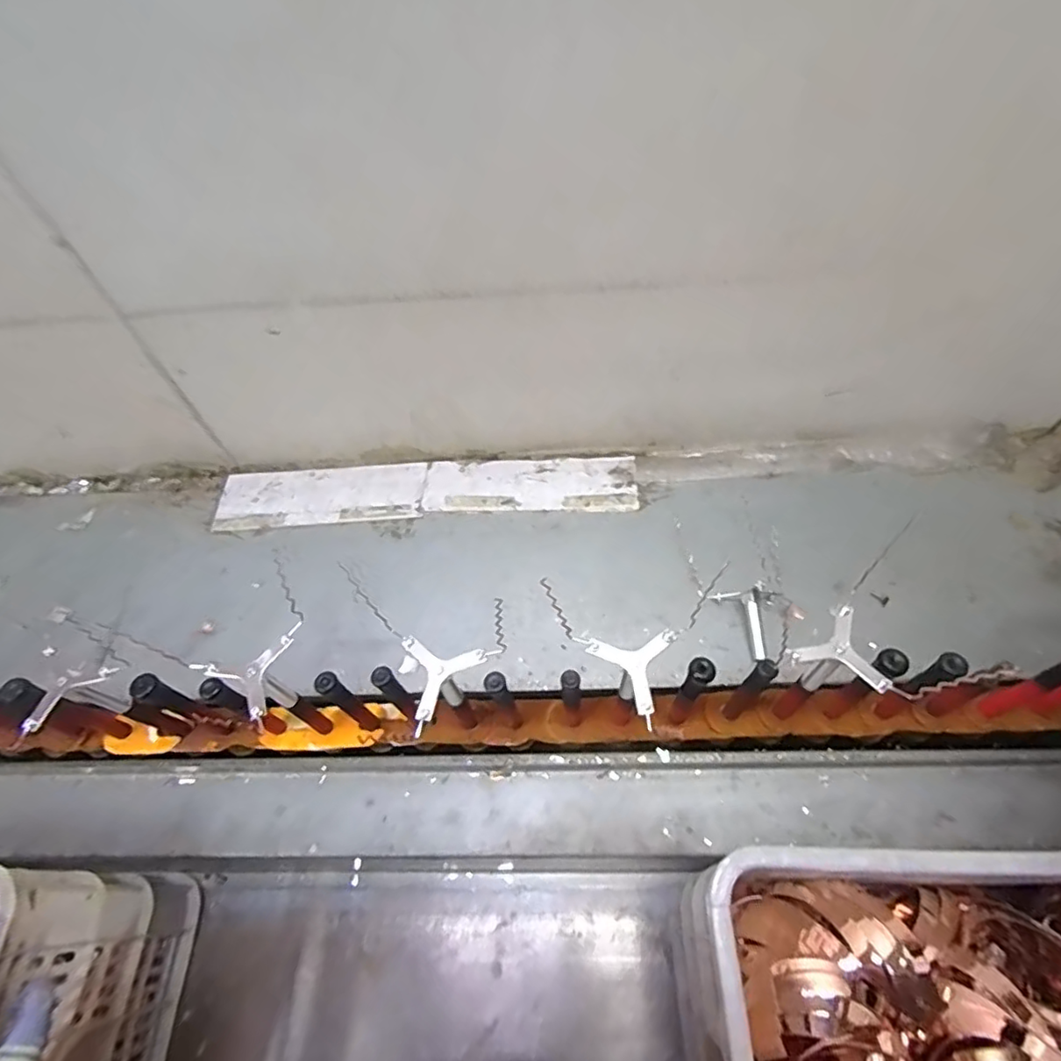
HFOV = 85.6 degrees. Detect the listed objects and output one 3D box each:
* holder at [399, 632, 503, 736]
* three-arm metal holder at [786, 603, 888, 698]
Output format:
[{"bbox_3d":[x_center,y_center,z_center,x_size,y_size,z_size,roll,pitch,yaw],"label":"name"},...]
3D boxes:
[{"bbox_3d":[-0.080,0.110,0.472,0.069,0.013,0.088,36,59,28],"label":"holder"},{"bbox_3d":[0.248,0.121,0.470,0.064,0.081,0.063,-27,53,-19],"label":"three-arm metal holder"}]

